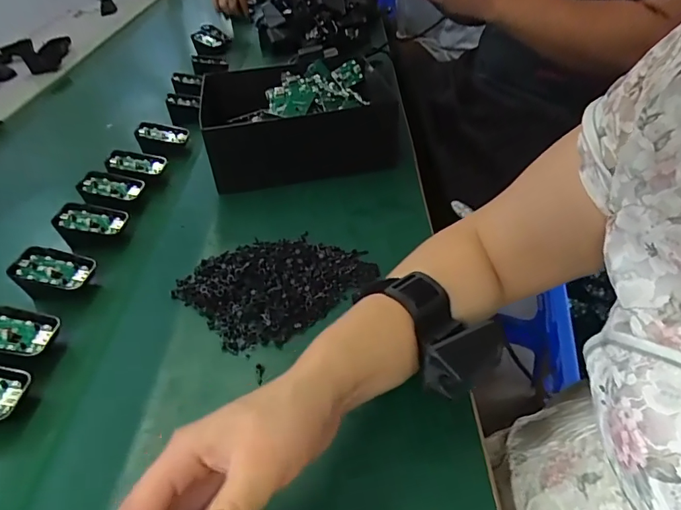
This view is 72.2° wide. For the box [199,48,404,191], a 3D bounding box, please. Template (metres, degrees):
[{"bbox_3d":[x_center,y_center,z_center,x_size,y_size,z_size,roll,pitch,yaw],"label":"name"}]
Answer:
[{"bbox_3d":[-0.056,-0.180,0.640,0.244,0.100,0.194,-12,40,-6],"label":"box"}]

